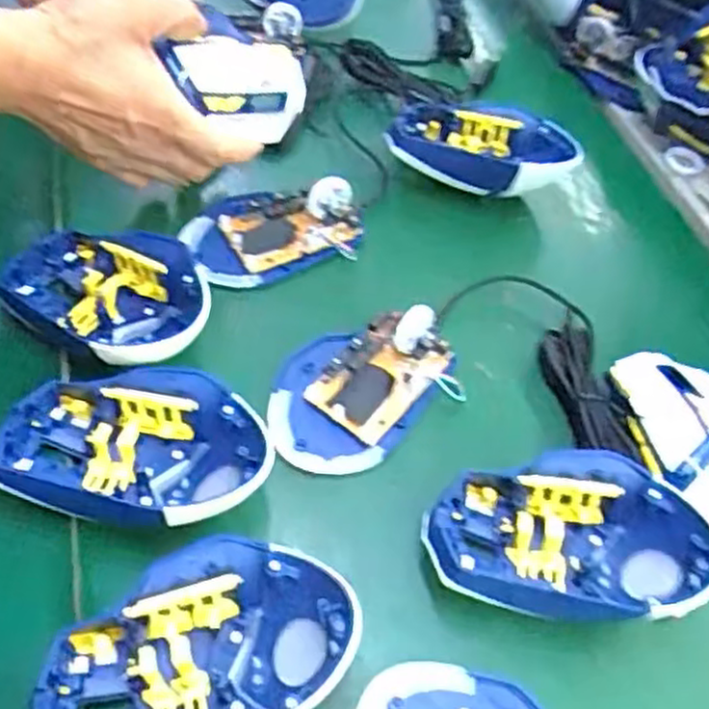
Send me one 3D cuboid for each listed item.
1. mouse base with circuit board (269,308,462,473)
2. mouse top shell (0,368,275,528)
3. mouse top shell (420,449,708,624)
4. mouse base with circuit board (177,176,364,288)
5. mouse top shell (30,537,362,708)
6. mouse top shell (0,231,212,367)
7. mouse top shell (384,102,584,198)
[{"bbox_3d":[0.003,0.012,0.381,0.103,0.023,0.069,-33,62,-26],"label":"mouse base with circuit board"},{"bbox_3d":[-0.096,0.044,0.339,0.114,0.034,0.074,9,53,2],"label":"mouse top shell"},{"bbox_3d":[0.092,0.082,0.329,0.116,0.037,0.074,5,53,-2],"label":"mouse top shell"},{"bbox_3d":[-0.049,-0.082,0.447,0.101,0.028,0.067,-16,56,-16],"label":"mouse base with circuit board"},{"bbox_3d":[-0.061,0.116,0.292,0.118,0.034,0.068,-16,56,-16],"label":"mouse top shell"},{"bbox_3d":[-0.127,-0.028,0.389,0.118,0.037,0.079,19,54,10],"label":"mouse top shell"},{"bbox_3d":[0.083,-0.136,0.491,0.122,0.033,0.074,16,53,7],"label":"mouse top shell"}]

